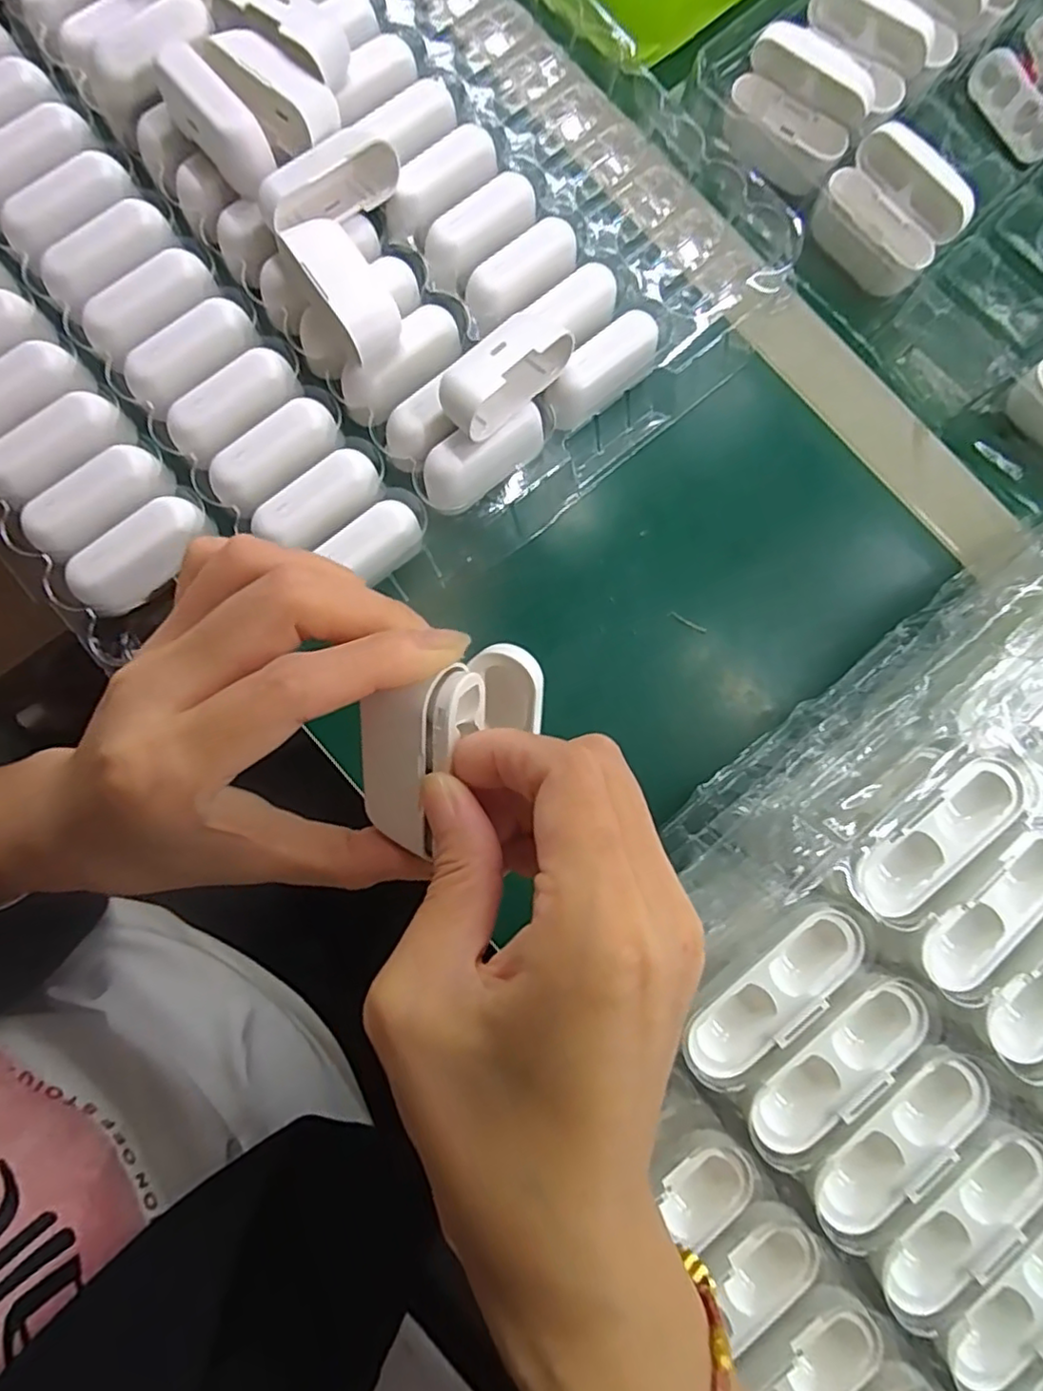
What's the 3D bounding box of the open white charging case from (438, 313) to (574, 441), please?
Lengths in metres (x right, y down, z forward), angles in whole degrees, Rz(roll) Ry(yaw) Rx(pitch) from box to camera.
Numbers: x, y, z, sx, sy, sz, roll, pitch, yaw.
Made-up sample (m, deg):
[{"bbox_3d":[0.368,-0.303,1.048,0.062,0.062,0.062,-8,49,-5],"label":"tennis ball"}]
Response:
[{"bbox_3d":[-0.007,-0.143,0.281,0.024,0.021,0.063,44,82,3],"label":"open white charging case"}]

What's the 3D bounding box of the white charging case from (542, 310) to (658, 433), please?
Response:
[{"bbox_3d":[0.039,-0.155,0.304,0.064,0.018,0.024,-38,86,-8],"label":"white charging case"}]

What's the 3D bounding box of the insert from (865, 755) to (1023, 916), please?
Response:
[{"bbox_3d":[0.138,0.047,0.210,0.061,0.011,0.023,-38,86,-8],"label":"insert"}]

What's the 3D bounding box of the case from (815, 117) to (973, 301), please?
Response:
[{"bbox_3d":[0.183,-0.242,0.321,0.044,0.038,0.066,-44,88,-7],"label":"case"}]

